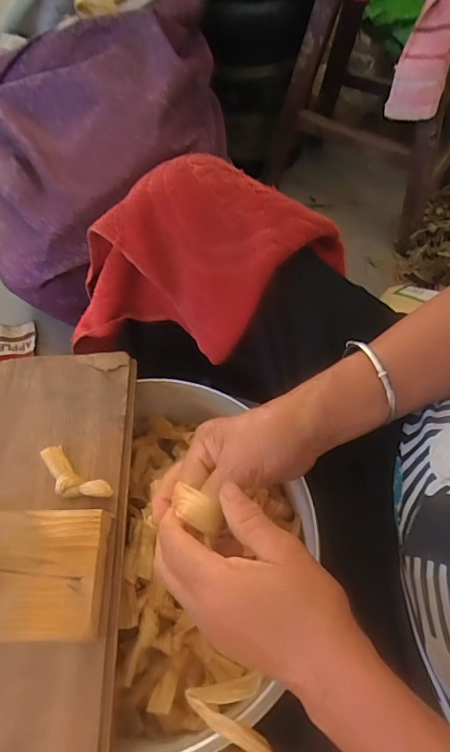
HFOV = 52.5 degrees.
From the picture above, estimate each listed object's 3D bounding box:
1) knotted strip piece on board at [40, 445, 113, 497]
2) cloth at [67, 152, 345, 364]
[{"bbox_3d":[-0.128,0.084,0.378,0.068,0.008,0.028,32,66,19],"label":"knotted strip piece on board"},{"bbox_3d":[-0.018,-0.096,0.420,0.263,0.124,0.144,1,60,4],"label":"cloth"}]

